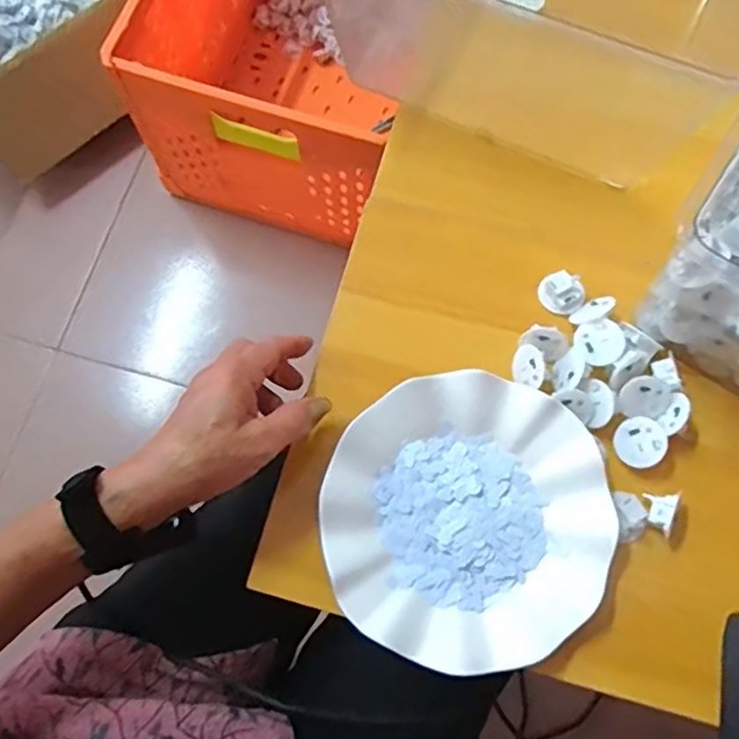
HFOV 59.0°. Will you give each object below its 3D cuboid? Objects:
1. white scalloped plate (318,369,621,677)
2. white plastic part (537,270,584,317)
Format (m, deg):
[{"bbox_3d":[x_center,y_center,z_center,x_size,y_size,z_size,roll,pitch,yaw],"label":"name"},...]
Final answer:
[{"bbox_3d":[0.063,0.097,0.431,0.179,0.030,0.180,0,73,1],"label":"white scalloped plate"},{"bbox_3d":[0.140,-0.056,0.475,0.032,0.014,0.027,27,75,9],"label":"white plastic part"}]

